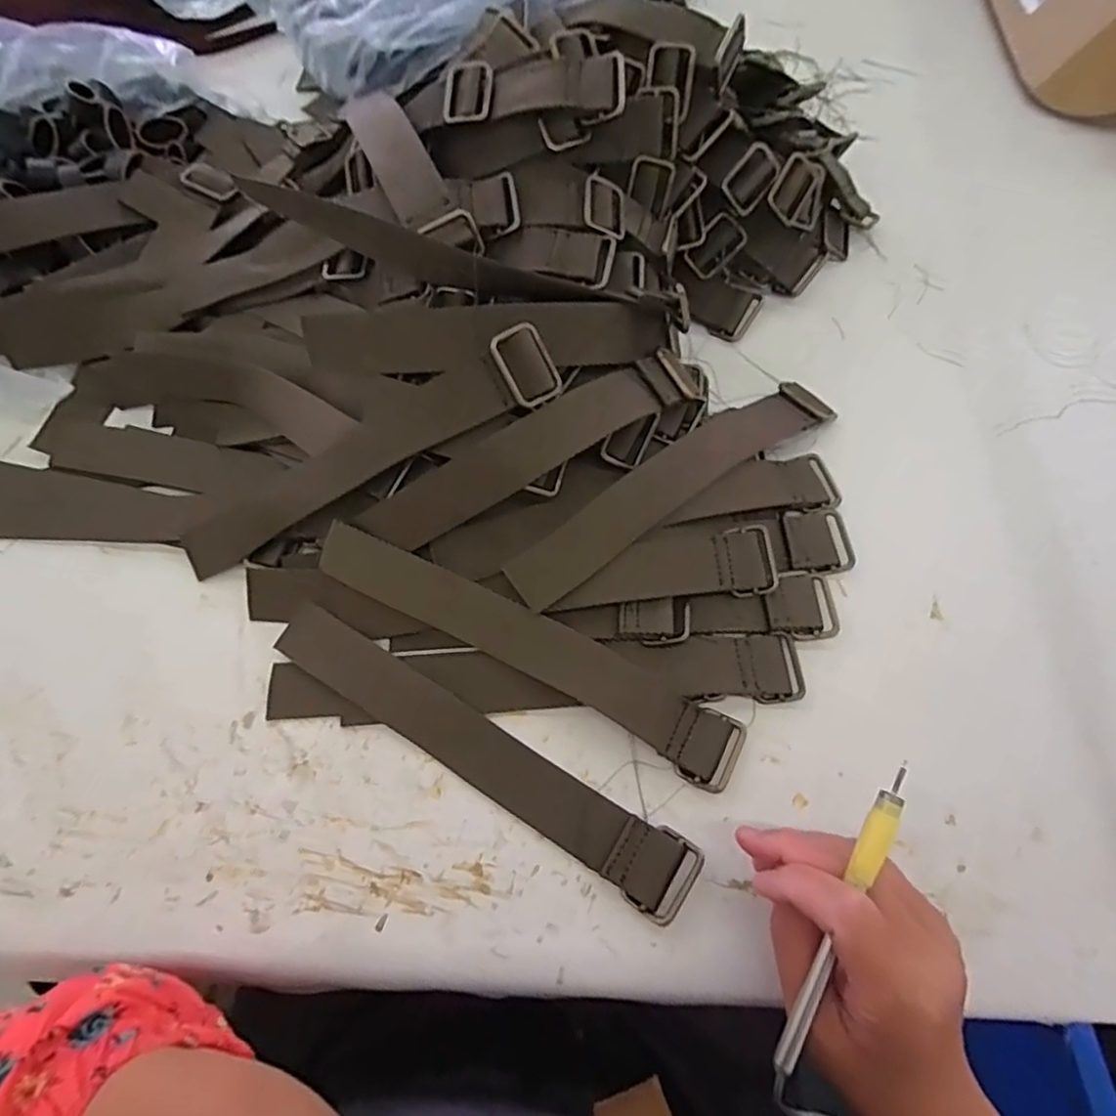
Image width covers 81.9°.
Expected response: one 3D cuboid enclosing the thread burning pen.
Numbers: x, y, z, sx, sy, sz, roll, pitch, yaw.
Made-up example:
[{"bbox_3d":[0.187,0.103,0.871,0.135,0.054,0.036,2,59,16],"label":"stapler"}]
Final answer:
[{"bbox_3d":[0.121,0.153,0.272,0.011,0.007,0.132,23,88,12],"label":"thread burning pen"}]

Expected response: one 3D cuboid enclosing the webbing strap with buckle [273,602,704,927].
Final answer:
[{"bbox_3d":[-0.047,0.107,0.367,0.268,0.013,0.038,30,72,14],"label":"webbing strap with buckle"}]

